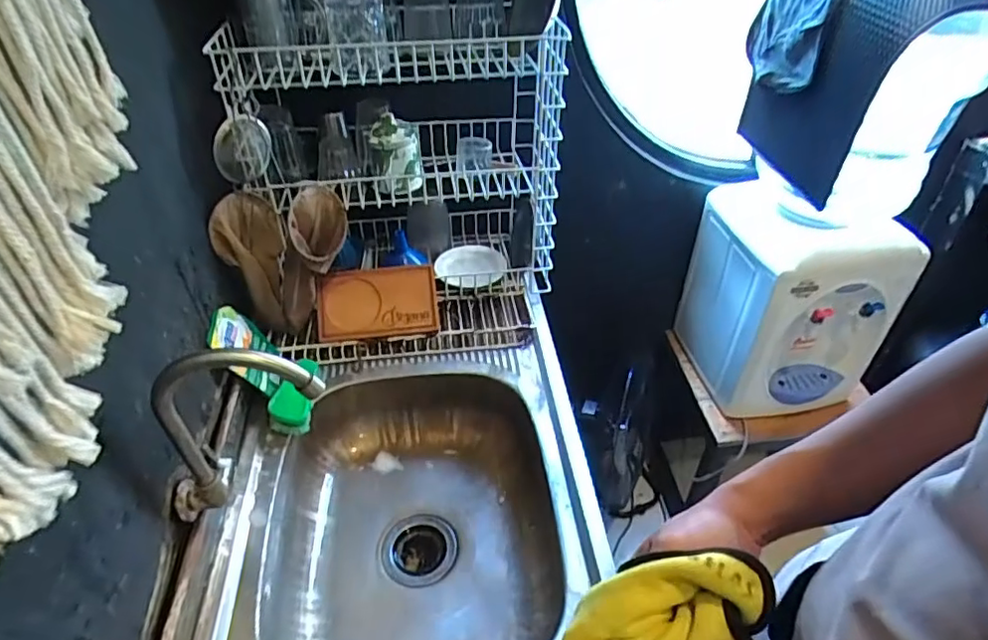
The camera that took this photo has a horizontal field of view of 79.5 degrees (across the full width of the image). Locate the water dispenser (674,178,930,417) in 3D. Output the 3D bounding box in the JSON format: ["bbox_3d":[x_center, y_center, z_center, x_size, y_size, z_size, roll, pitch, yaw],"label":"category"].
[{"bbox_3d":[0.622,-0.057,1.278,0.309,0.430,0.323,-9,42,-9],"label":"water dispenser"}]

